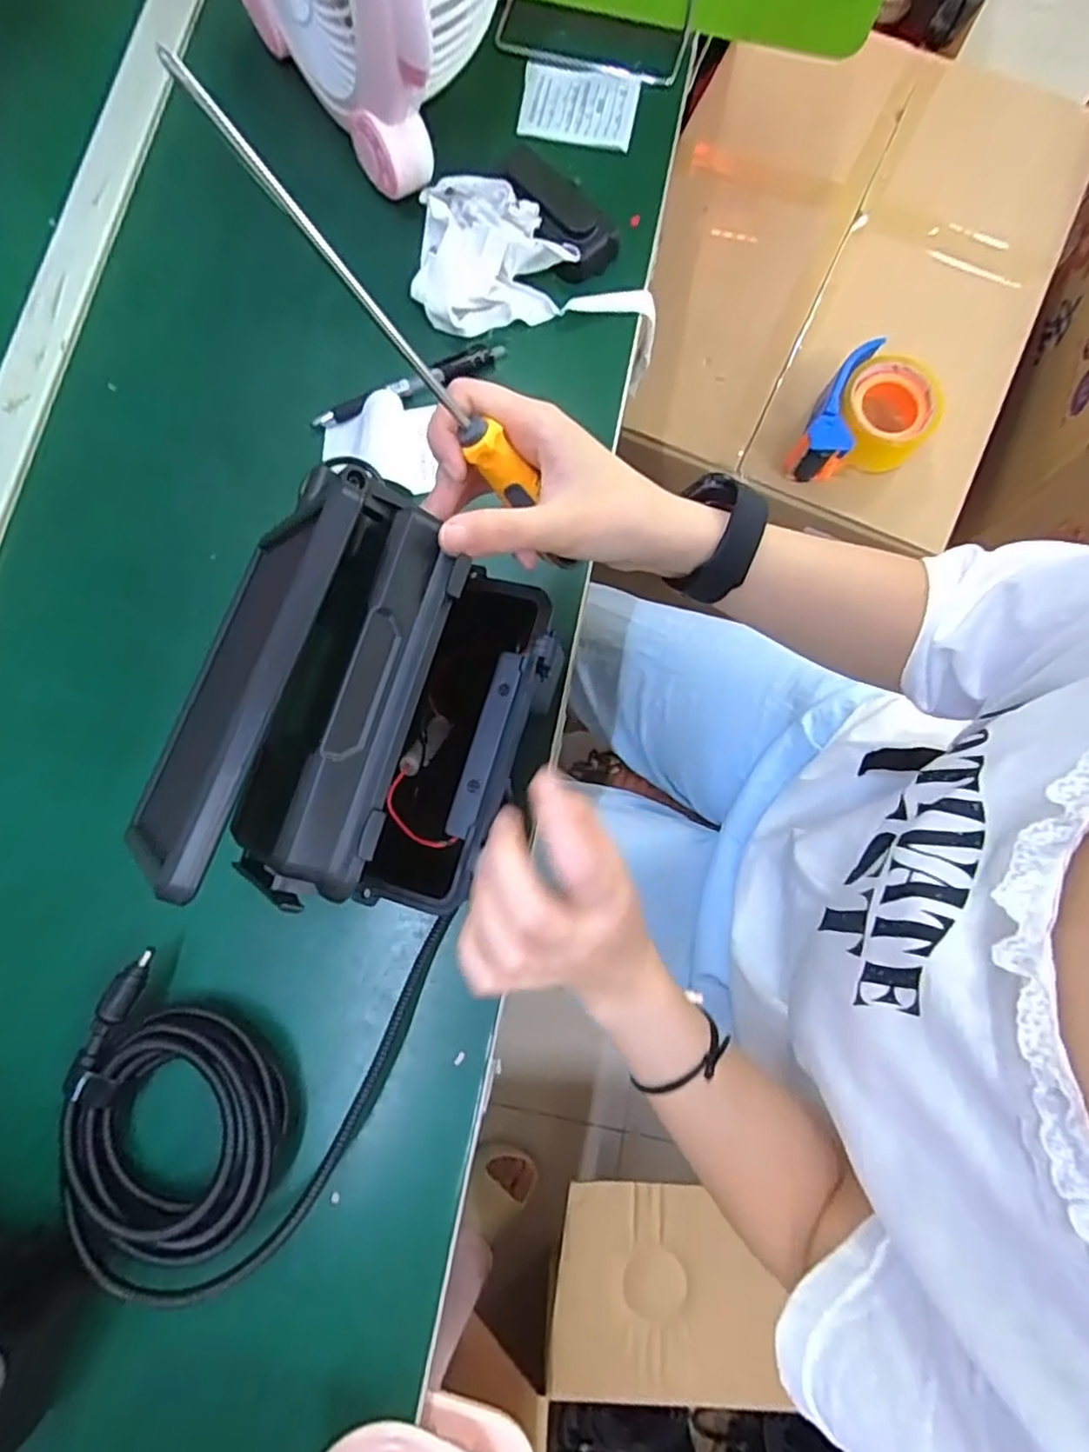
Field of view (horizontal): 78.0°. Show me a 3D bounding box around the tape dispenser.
[{"bbox_3d":[0.318,-0.297,0.663,0.106,0.058,0.132,30,81,6],"label":"tape dispenser"}]

